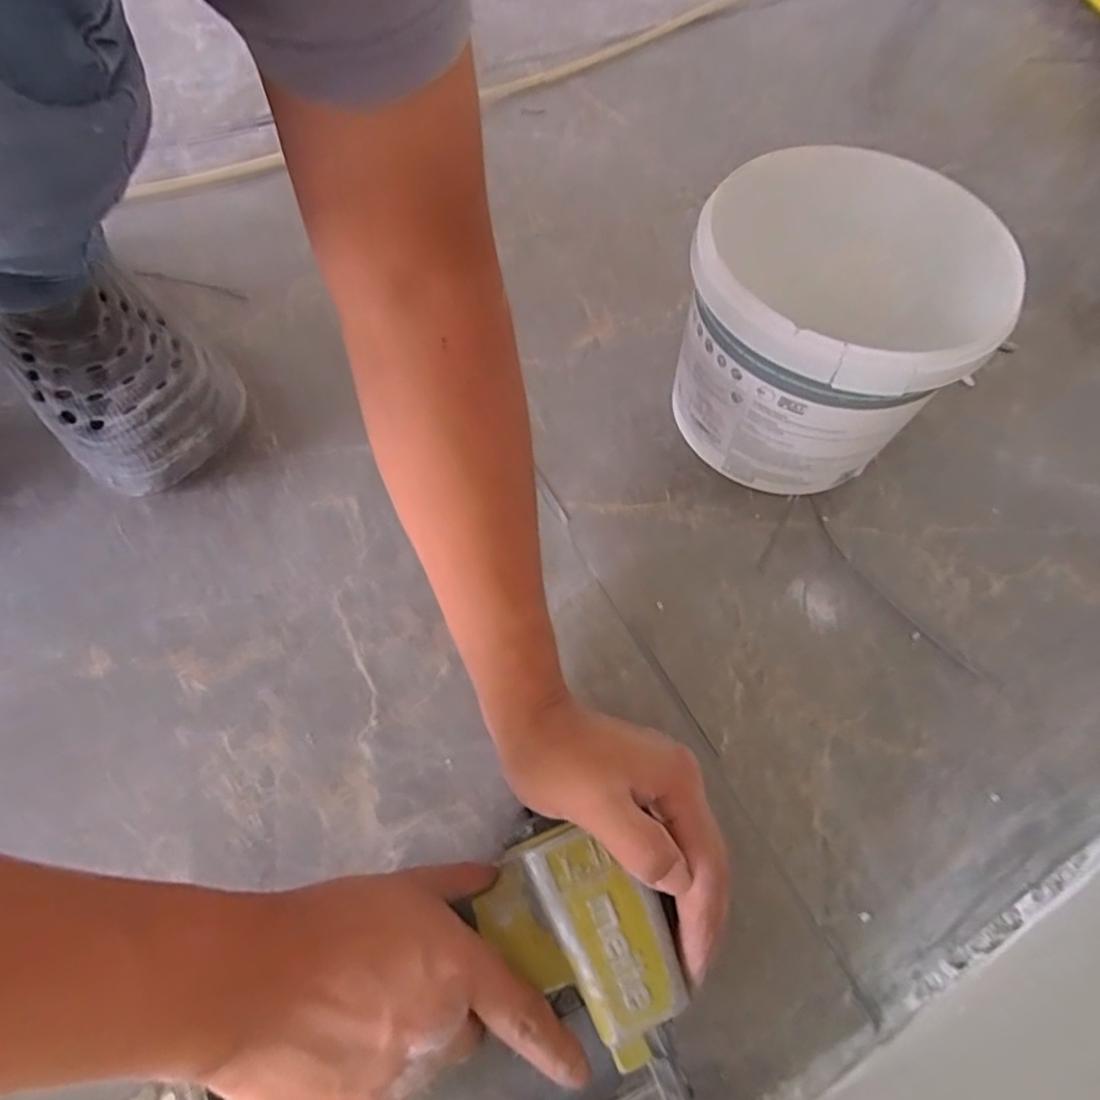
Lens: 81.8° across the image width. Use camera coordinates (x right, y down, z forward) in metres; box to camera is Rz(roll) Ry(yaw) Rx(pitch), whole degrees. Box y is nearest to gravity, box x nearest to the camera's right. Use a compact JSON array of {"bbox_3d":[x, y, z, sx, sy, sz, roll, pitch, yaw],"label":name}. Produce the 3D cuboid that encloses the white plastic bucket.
[{"bbox_3d":[0.188,-0.142,0.446,0.179,0.161,0.155,-40,72,-21],"label":"white plastic bucket"}]

